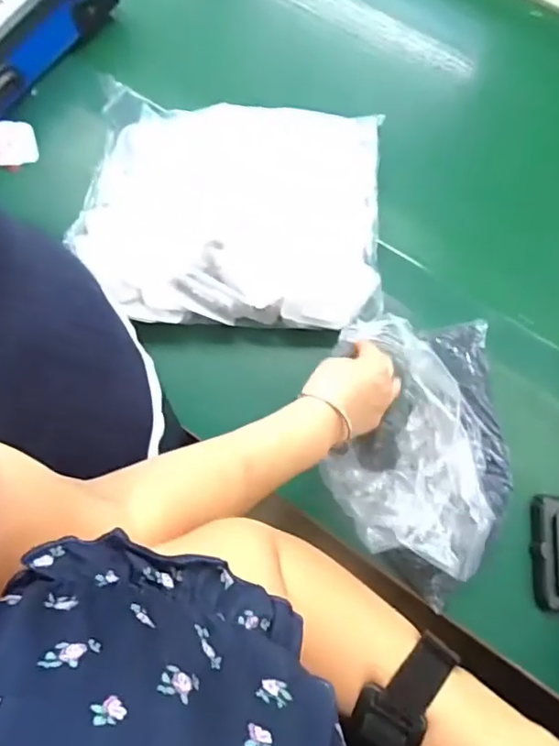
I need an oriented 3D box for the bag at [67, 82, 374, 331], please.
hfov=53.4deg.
[{"bbox_3d":[-0.056,-0.179,0.598,0.323,0.057,0.250,1,76,2],"label":"bag"}]

